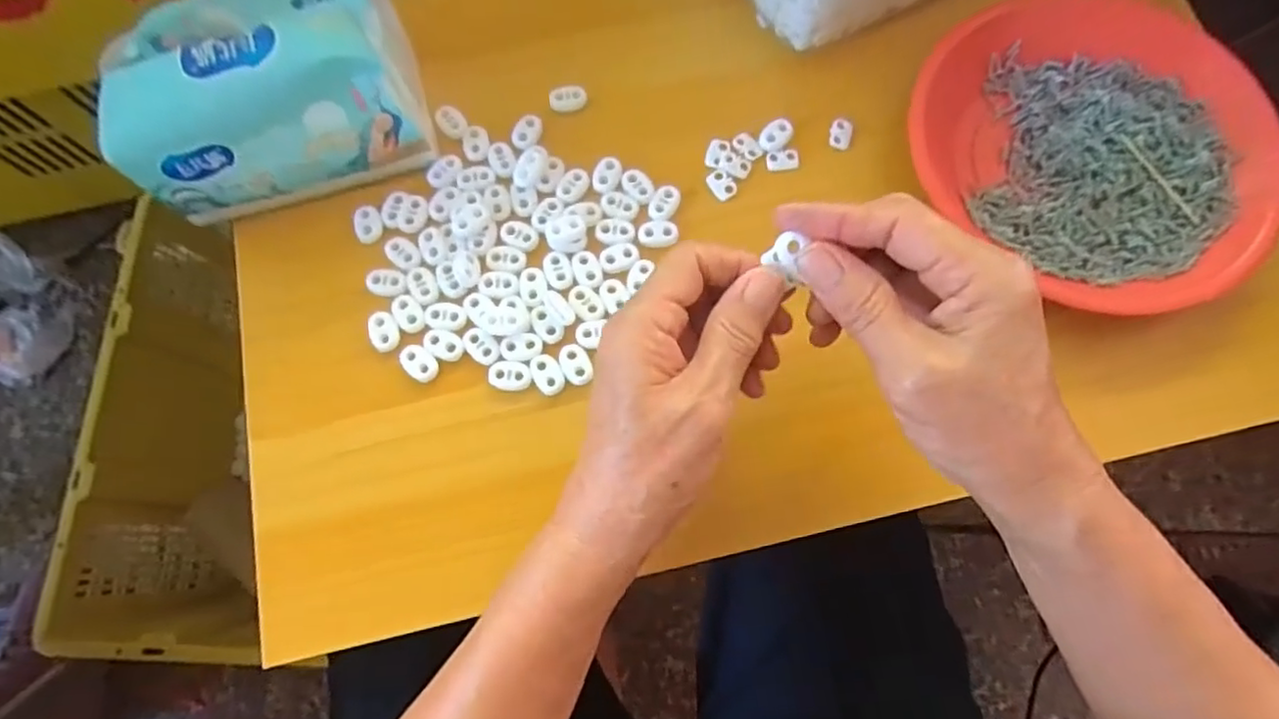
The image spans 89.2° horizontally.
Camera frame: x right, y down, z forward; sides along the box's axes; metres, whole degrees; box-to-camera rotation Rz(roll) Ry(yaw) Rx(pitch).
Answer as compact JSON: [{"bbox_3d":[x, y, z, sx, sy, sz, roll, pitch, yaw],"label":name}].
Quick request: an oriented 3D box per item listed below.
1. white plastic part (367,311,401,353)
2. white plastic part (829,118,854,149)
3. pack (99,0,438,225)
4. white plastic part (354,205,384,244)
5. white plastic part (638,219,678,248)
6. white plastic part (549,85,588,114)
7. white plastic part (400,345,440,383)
[{"bbox_3d":[-0.138,-0.015,0.348,0.015,0.004,0.023,-19,76,-5],"label":"white plastic part"},{"bbox_3d":[0.120,-0.135,0.385,0.013,0.004,0.020,17,76,5],"label":"white plastic part"},{"bbox_3d":[-0.196,-0.146,0.347,0.145,0.082,0.103,-11,76,-2],"label":"pack"},{"bbox_3d":[-0.156,-0.078,0.372,0.015,0.004,0.023,-16,76,-4],"label":"white plastic part"},{"bbox_3d":[0.011,-0.071,0.363,0.022,0.004,0.017,-9,76,-2],"label":"white plastic part"},{"bbox_3d":[-0.043,-0.158,0.392,0.022,0.004,0.017,-8,75,-2],"label":"white plastic part"},{"bbox_3d":[-0.118,0.001,0.345,0.023,0.004,0.015,37,79,9],"label":"white plastic part"}]

